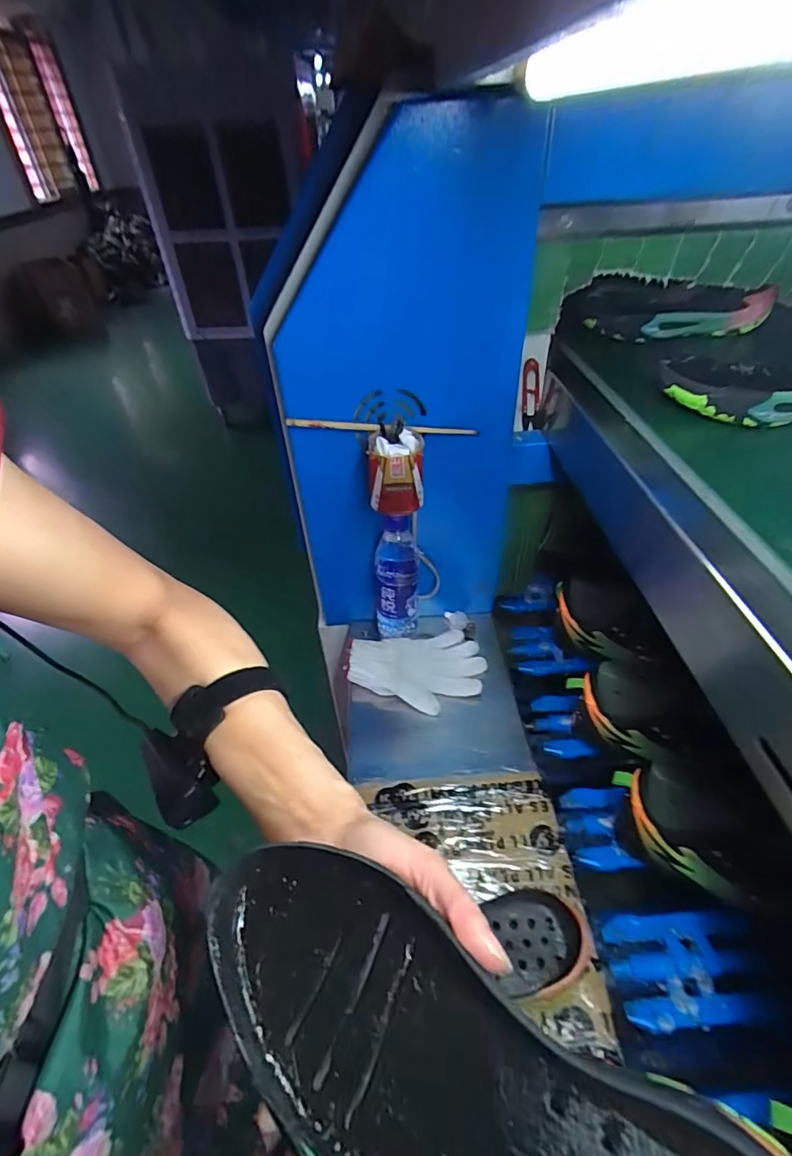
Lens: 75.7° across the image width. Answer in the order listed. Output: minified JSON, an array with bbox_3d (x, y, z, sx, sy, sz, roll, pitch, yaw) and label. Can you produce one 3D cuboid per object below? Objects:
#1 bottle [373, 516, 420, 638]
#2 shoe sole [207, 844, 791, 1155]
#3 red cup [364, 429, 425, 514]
[{"bbox_3d":[0.000,-0.001,0.747,0.064,0.209,0.063,-3,40,-1],"label":"bottle"},{"bbox_3d":[0.028,0.194,0.189,0.260,0.039,0.092,14,64,31],"label":"shoe sole"},{"bbox_3d":[-0.001,-0.125,0.618,0.064,0.088,0.061,-1,40,1],"label":"red cup"}]

